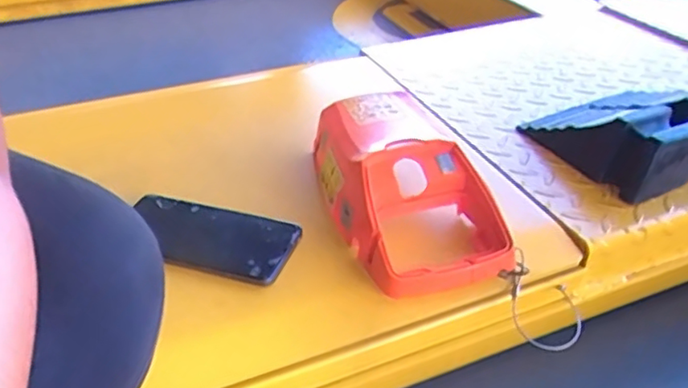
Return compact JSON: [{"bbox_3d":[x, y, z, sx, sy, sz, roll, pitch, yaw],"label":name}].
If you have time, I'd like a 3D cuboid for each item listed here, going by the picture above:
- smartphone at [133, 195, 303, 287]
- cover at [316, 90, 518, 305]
[{"bbox_3d":[-0.124,0.039,0.530,0.159,0.007,0.075,11,43,18],"label":"smartphone"},{"bbox_3d":[0.046,-0.017,0.549,0.123,0.060,0.246,-14,38,-18],"label":"cover"}]

